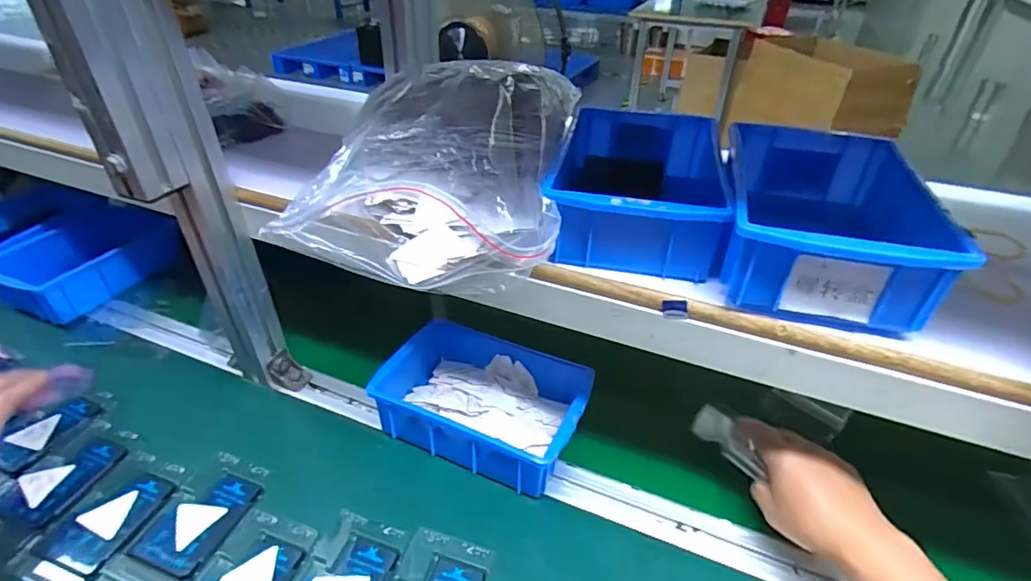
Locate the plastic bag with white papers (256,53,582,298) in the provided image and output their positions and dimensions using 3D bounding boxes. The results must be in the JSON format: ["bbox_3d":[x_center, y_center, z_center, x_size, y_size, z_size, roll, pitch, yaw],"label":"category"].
[{"bbox_3d":[-0.058,-0.102,0.446,0.206,0.127,0.209,4,29,2],"label":"plastic bag with white papers"}]

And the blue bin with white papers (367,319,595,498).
[{"bbox_3d":[-0.030,0.120,0.567,0.202,0.085,0.143,18,39,21],"label":"blue bin with white papers"}]

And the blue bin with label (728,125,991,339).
[{"bbox_3d":[0.229,-0.053,0.411,0.131,0.080,0.197,13,38,15],"label":"blue bin with label"}]

